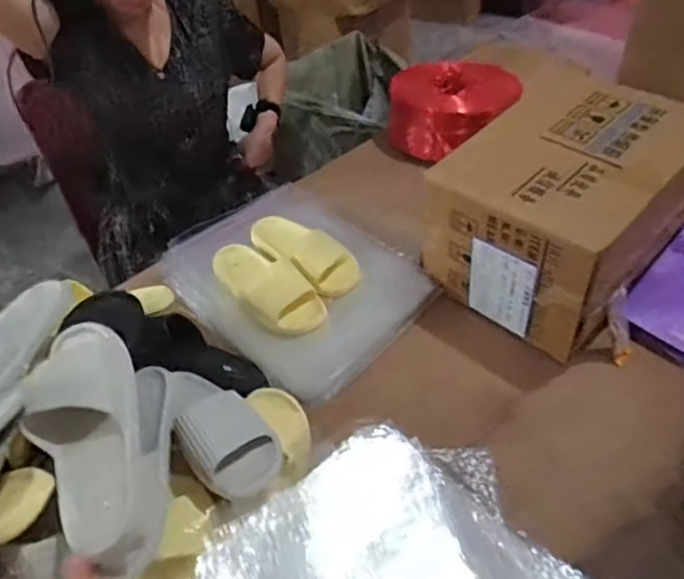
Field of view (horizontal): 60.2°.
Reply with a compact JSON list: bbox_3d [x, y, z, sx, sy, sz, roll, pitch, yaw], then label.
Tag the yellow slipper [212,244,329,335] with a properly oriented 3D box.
[{"bbox_3d":[-0.138,-0.005,1.046,0.102,0.058,0.235,-36,53,-27],"label":"yellow slipper"}]

